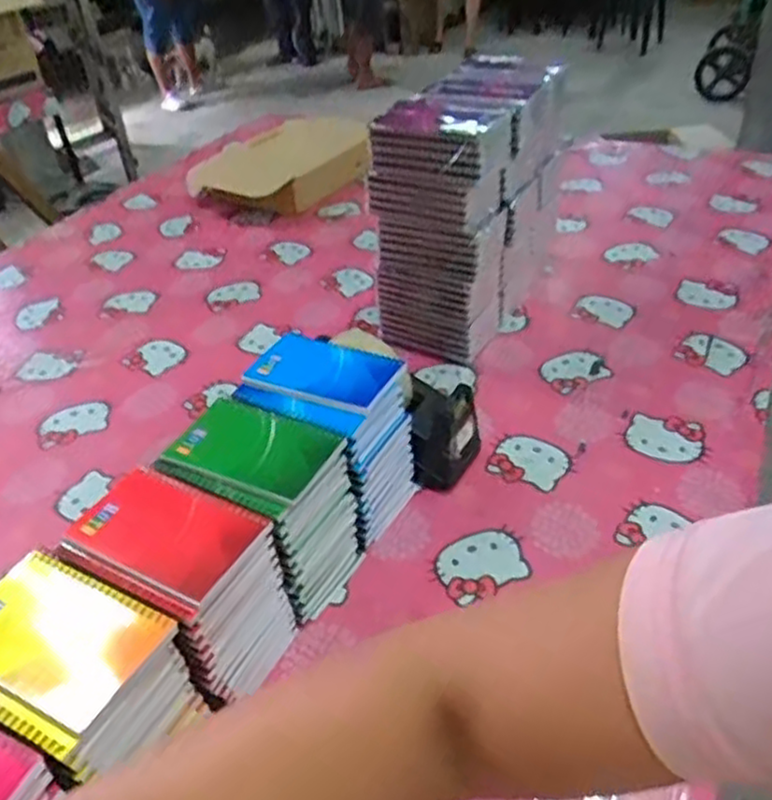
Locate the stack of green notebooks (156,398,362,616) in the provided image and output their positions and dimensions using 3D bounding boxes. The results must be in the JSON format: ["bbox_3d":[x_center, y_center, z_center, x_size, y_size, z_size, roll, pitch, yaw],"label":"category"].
[{"bbox_3d":[-0.103,0.096,0.622,0.131,0.145,0.099,16,43,24],"label":"stack of green notebooks"}]

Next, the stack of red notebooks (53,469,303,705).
[{"bbox_3d":[-0.154,0.153,0.557,0.140,0.146,0.097,16,43,23],"label":"stack of red notebooks"}]

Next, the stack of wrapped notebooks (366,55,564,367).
[{"bbox_3d":[0.105,-0.238,0.900,0.140,0.298,0.244,17,43,24],"label":"stack of wrapped notebooks"}]

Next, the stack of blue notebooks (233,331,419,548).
[{"bbox_3d":[-0.051,0.035,0.692,0.143,0.145,0.112,19,44,26],"label":"stack of blue notebooks"}]

